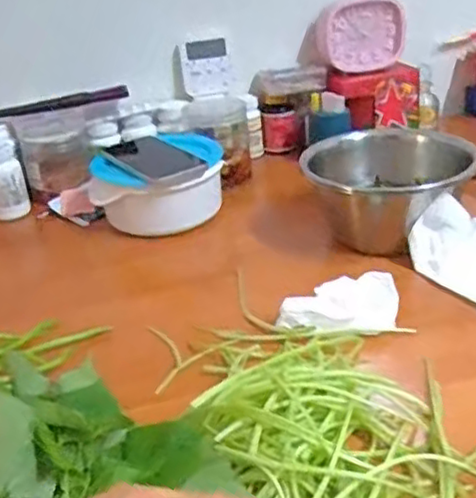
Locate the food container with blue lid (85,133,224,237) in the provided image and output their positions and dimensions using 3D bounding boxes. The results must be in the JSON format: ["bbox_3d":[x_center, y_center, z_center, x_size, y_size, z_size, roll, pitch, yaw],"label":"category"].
[{"bbox_3d":[-0.086,-0.071,0.795,0.130,0.084,0.152,13,34,32],"label":"food container with blue lid"}]

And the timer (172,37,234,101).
[{"bbox_3d":[-0.049,-0.252,0.940,0.081,0.079,0.033,-17,30,-19],"label":"timer"}]

